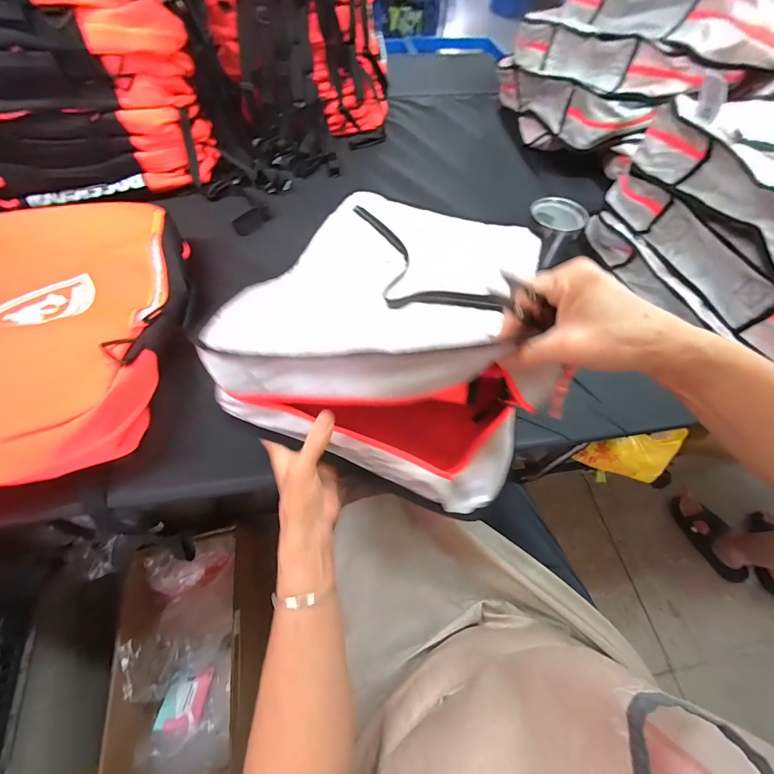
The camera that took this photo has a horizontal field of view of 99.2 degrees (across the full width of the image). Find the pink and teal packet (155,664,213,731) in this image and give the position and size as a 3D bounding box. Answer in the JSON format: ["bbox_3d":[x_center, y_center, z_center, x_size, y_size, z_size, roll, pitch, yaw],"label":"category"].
[{"bbox_3d":[-0.460,0.711,0.755,0.087,0.018,0.106,16,36,-17],"label":"pink and teal packet"}]

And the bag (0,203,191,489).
[{"bbox_3d":[-0.485,-0.099,0.476,0.325,0.118,0.477,-6,60,-6],"label":"bag"}]

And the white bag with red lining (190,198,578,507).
[{"bbox_3d":[0.028,-0.139,0.428,0.356,0.155,0.482,16,60,7],"label":"white bag with red lining"}]

